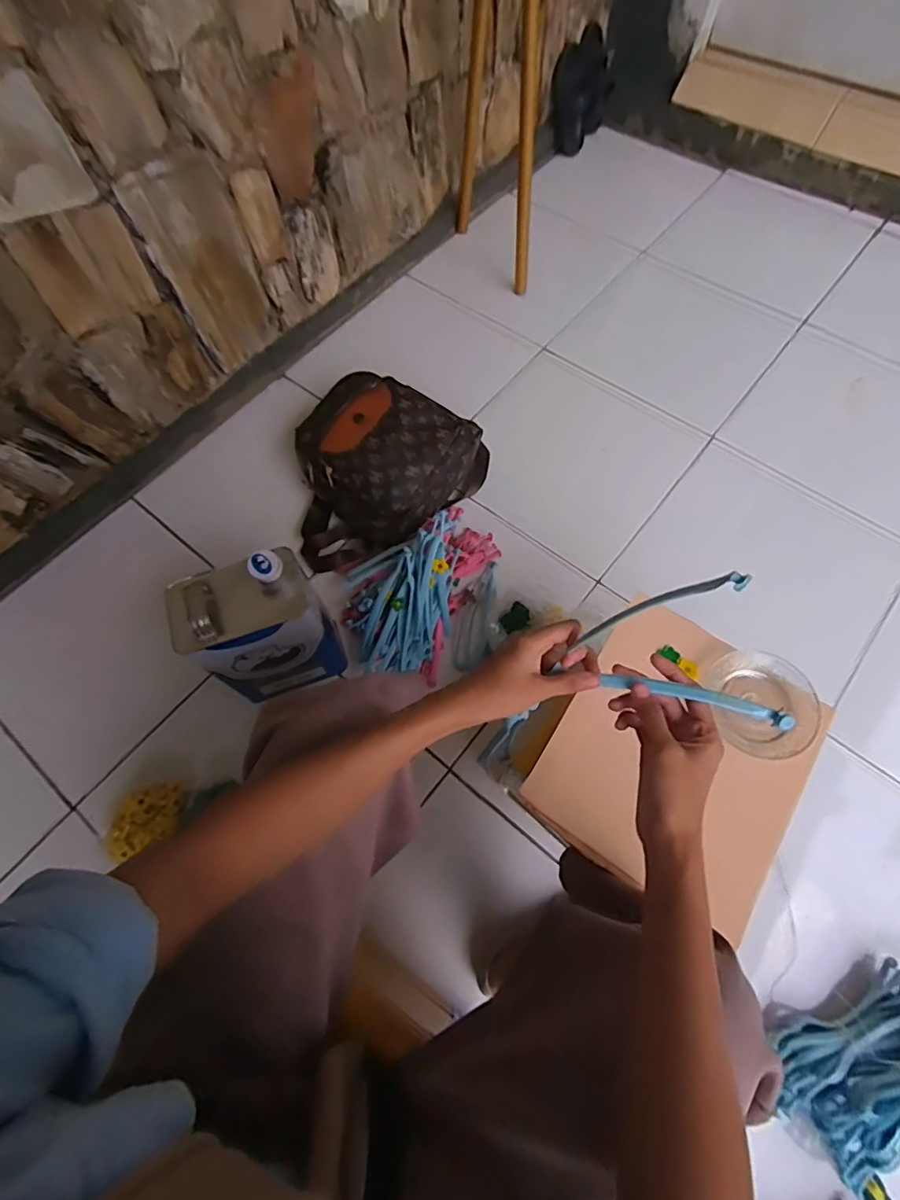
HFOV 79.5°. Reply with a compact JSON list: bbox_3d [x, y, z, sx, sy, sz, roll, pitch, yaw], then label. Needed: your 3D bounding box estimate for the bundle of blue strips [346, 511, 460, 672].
[{"bbox_3d":[-0.075,-0.009,0.841,0.187,0.136,0.196,-8,65,-2],"label":"bundle of blue strips"}]

